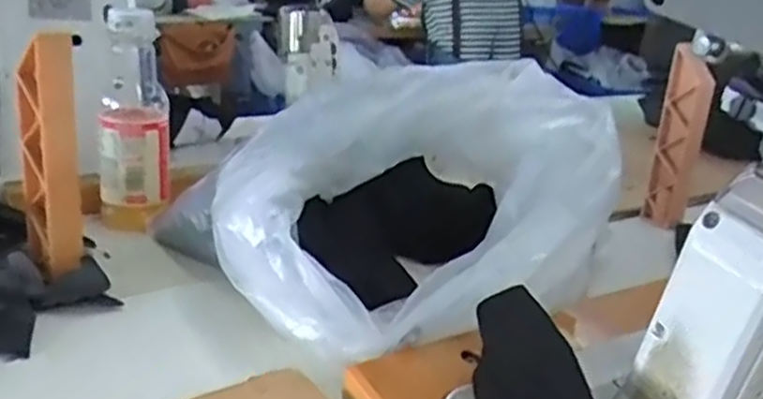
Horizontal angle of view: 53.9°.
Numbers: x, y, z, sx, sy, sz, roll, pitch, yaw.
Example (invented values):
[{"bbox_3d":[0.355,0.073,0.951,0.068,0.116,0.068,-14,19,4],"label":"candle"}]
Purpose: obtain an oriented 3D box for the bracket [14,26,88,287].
[{"bbox_3d":[-0.251,-0.035,0.571,0.047,0.176,0.027,20,25,36],"label":"bracket"}]

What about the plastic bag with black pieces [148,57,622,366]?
[{"bbox_3d":[0.045,-0.002,0.602,0.229,0.179,0.327,20,25,35],"label":"plastic bag with black pieces"}]

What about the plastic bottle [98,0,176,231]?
[{"bbox_3d":[-0.236,-0.071,0.717,0.065,0.205,0.071,-4,22,-22],"label":"plastic bottle"}]

